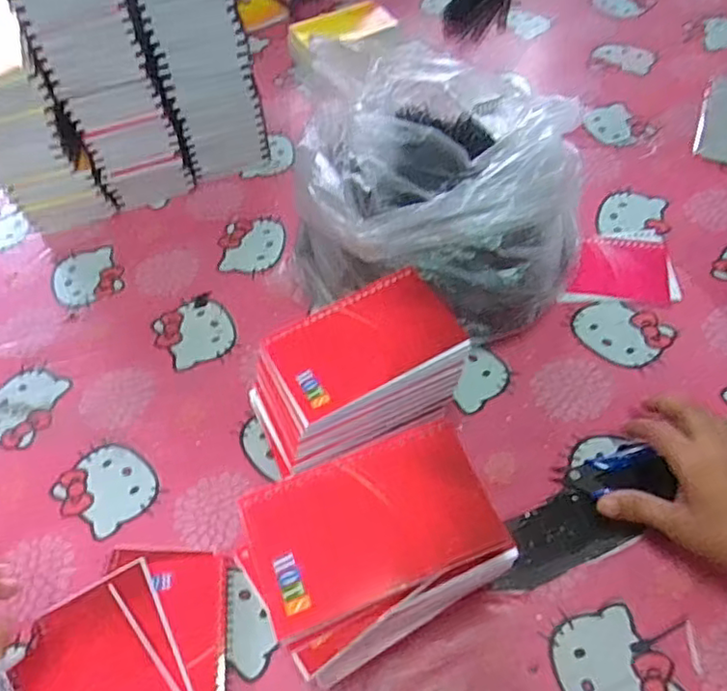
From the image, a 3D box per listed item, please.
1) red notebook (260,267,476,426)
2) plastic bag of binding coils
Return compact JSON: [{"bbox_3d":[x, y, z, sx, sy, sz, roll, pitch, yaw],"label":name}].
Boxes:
[{"bbox_3d":[-0.002,-0.004,0.447,0.130,0.014,0.084,-26,57,-13],"label":"red notebook"},{"bbox_3d":[0.074,-0.167,0.590,0.271,0.175,0.297,5,55,8],"label":"plastic bag of binding coils"}]

